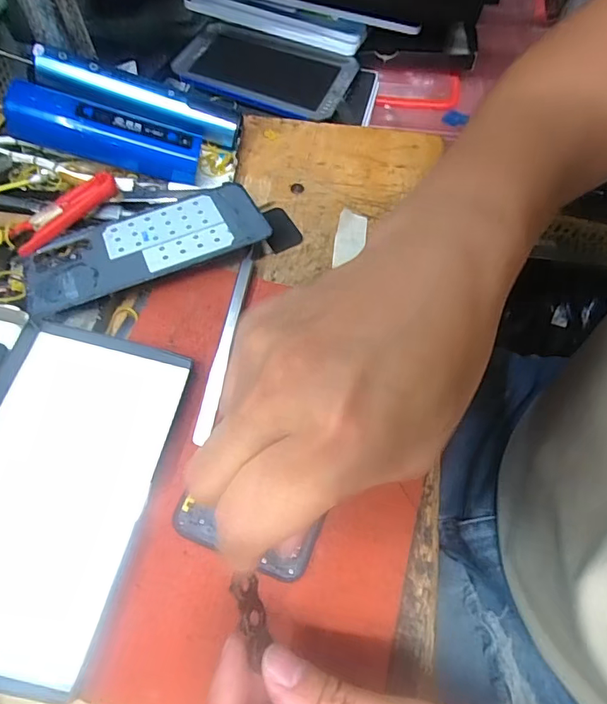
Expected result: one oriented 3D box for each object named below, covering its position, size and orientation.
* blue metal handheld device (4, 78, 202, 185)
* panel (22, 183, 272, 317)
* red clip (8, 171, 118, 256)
[{"bbox_3d":[-0.144,-0.159,0.347,0.129,0.035,0.026,10,60,-18],"label":"blue metal handheld device"},{"bbox_3d":[-0.109,-0.077,0.322,0.157,0.005,0.083,-26,56,-14],"label":"panel"},{"bbox_3d":[-0.169,-0.101,0.327,0.023,0.018,0.078,41,67,18],"label":"red clip"}]

